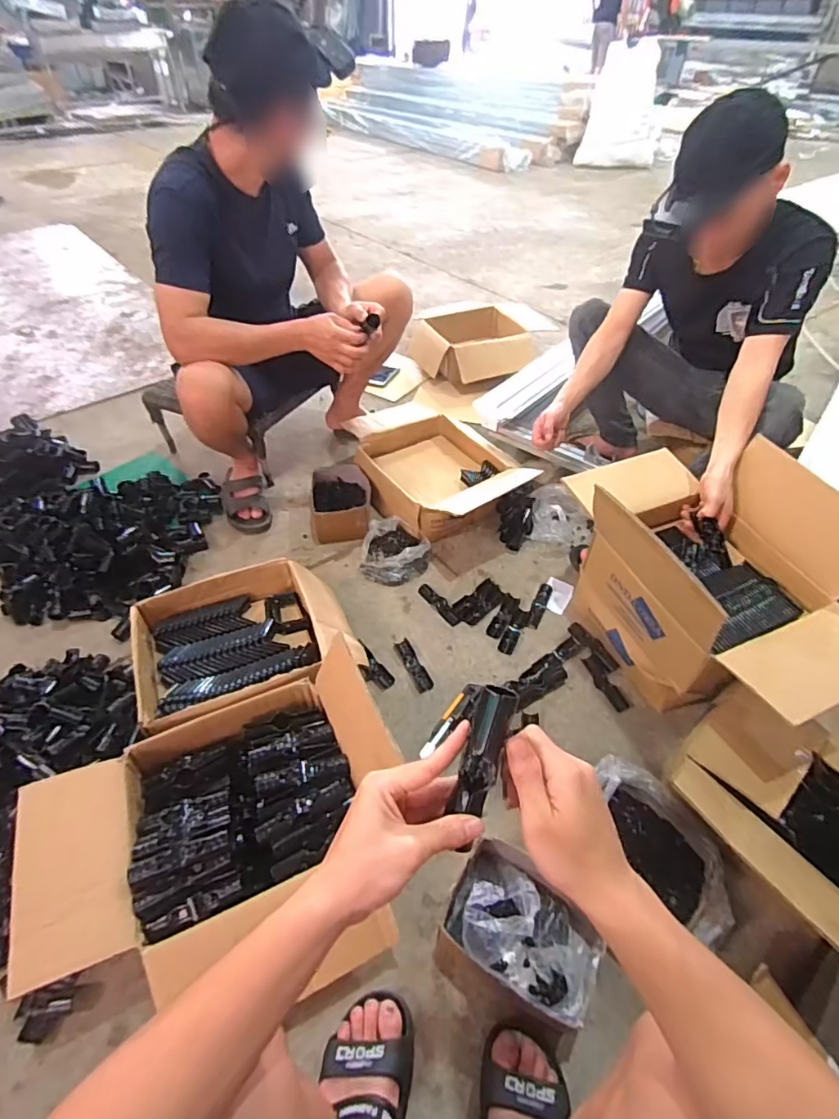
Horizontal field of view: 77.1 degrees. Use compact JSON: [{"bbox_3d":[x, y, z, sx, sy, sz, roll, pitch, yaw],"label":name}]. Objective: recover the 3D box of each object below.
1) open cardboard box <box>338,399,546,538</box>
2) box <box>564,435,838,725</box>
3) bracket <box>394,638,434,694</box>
[{"bbox_3d":[0.038,-0.260,1.447,0.362,0.150,0.538,-23,51,-21],"label":"open cardboard box"},{"bbox_3d":[0.540,0.050,1.004,0.361,0.369,0.555,-18,49,-17],"label":"box"},{"bbox_3d":[-0.010,0.219,1.097,0.037,0.020,0.126,-18,49,-18],"label":"bracket"}]

